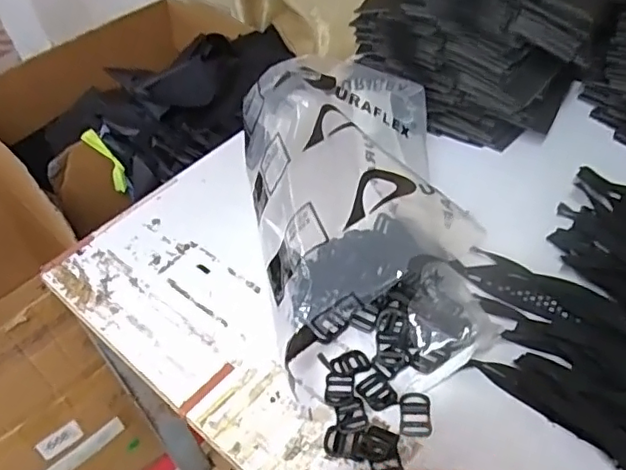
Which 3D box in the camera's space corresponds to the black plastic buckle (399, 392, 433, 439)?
[{"bbox_3d":[0.089,0.155,0.506,0.027,0.004,0.038,0,47,7],"label":"black plastic buckle"}]

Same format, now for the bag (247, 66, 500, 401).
[{"bbox_3d":[0.054,-0.028,0.571,0.208,0.178,0.310,-11,46,-3],"label":"bag"}]

